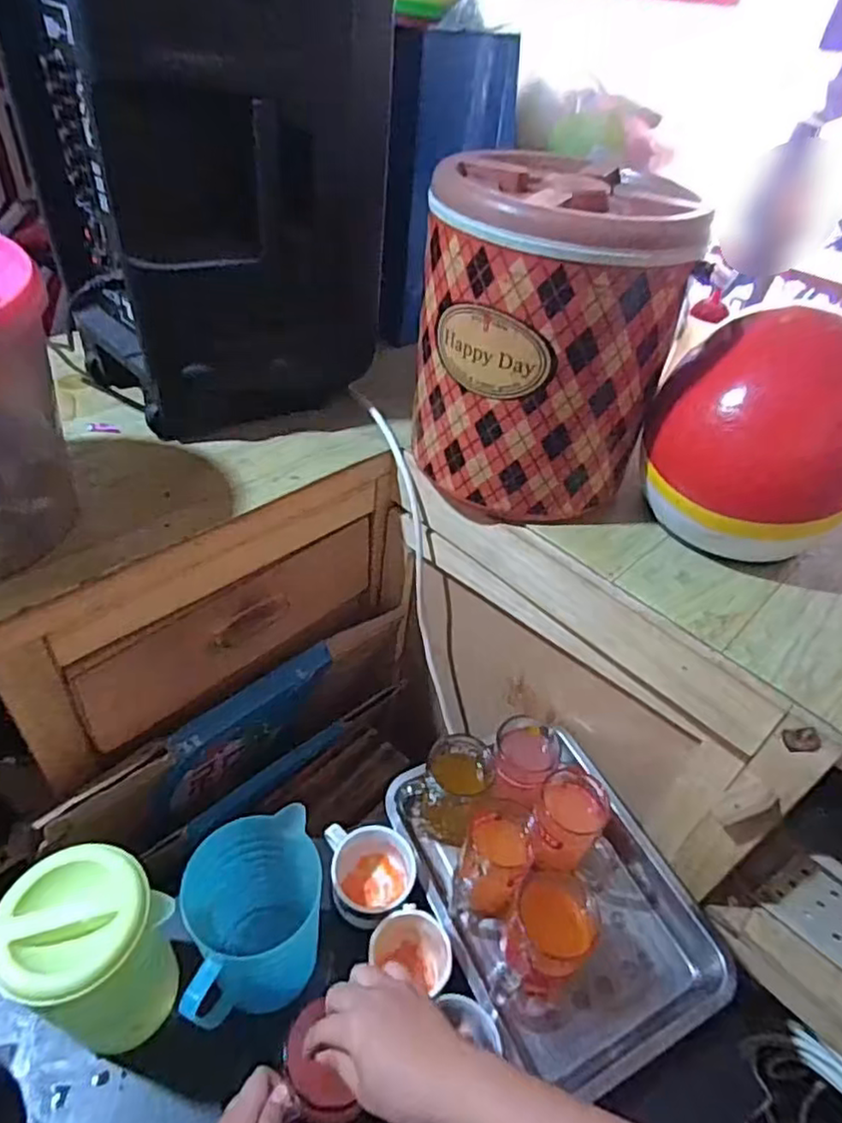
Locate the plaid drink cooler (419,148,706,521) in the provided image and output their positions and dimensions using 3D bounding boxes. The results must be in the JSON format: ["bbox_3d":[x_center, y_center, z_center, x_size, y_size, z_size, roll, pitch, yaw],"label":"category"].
[{"bbox_3d":[0.129,-0.238,0.706,0.244,0.302,0.228,12,42,5],"label":"plaid drink cooler"}]

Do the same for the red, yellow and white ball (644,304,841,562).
[{"bbox_3d":[0.363,-0.127,0.689,0.214,0.225,0.203,37,50,28],"label":"red, yellow and white ball"}]

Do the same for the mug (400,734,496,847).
[{"bbox_3d":[0.032,0.259,0.732,0.081,0.115,0.077,22,46,16],"label":"mug"}]

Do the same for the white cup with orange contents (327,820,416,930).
[{"bbox_3d":[-0.051,0.327,0.674,0.084,0.073,0.093,-6,45,-12],"label":"white cup with orange contents"}]

